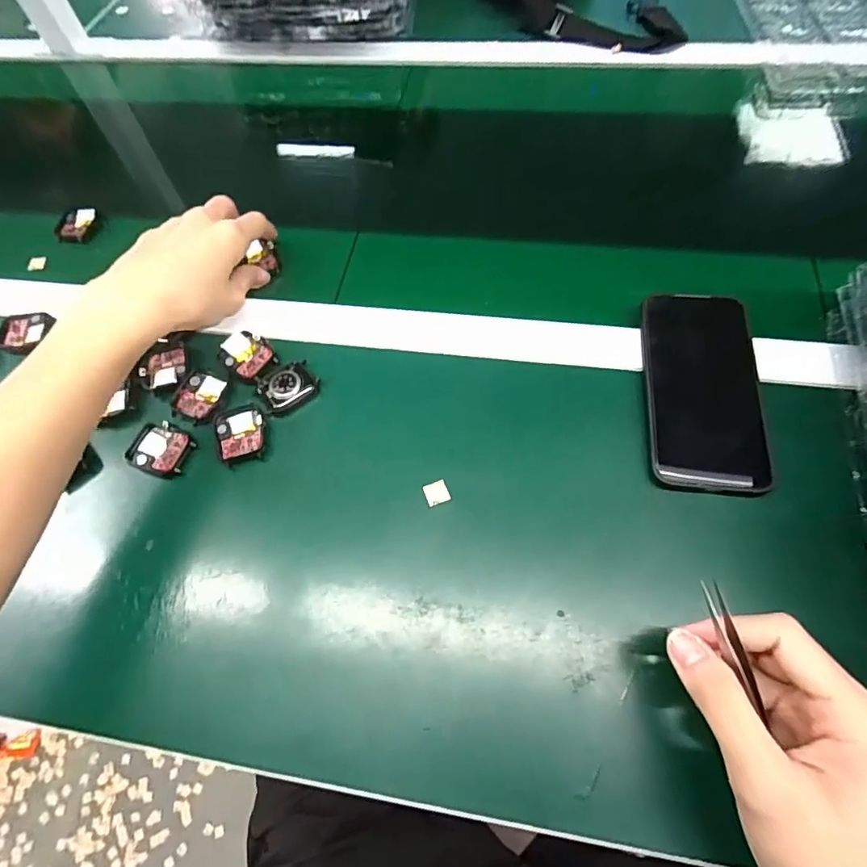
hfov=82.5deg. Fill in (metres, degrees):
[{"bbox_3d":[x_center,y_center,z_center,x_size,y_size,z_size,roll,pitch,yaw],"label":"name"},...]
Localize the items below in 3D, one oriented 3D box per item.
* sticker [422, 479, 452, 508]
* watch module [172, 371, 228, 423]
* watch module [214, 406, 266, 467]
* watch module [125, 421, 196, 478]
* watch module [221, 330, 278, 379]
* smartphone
[{"bbox_3d":[0.002,0.042,0.348,0.017,0.004,0.017,-20,63,-6],"label":"sticker"},{"bbox_3d":[-0.187,-0.031,0.391,0.035,0.004,0.038,15,65,11],"label":"watch module"},{"bbox_3d":[-0.146,-0.002,0.374,0.036,0.006,0.044,-20,63,-6],"label":"watch module"},{"bbox_3d":[-0.206,0.011,0.371,0.044,0.004,0.036,16,65,12],"label":"watch module"},{"bbox_3d":[-0.153,-0.066,0.405,0.045,0.007,0.034,32,69,18],"label":"watch module"},{"bbox_3d":[0.198,-0.036,0.364,0.077,0.015,0.164,4,63,6],"label":"smartphone"}]

